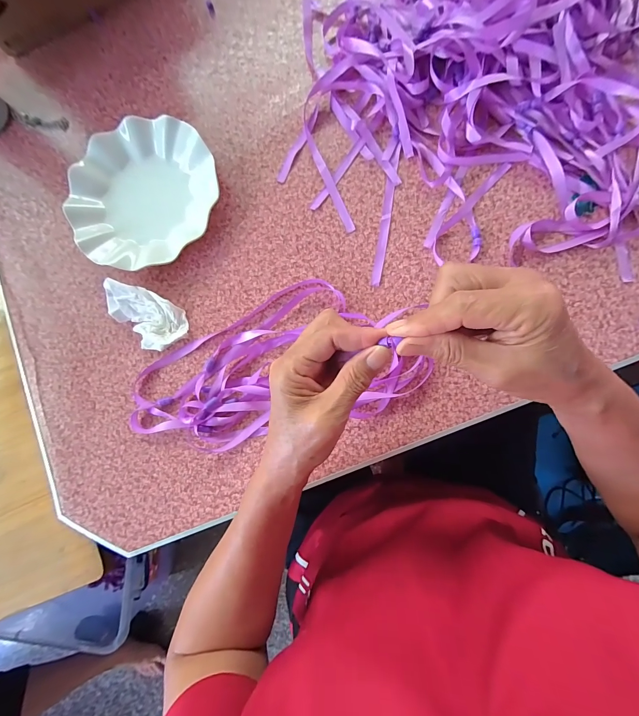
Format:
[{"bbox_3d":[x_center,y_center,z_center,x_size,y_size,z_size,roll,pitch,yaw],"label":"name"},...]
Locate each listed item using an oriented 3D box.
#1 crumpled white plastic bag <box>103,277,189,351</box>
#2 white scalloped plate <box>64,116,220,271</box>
[{"bbox_3d":[-0.205,-0.049,0.371,0.095,0.029,0.058,33,88,8],"label":"crumpled white plastic bag"},{"bbox_3d":[-0.212,-0.194,0.387,0.168,0.027,0.179,-1,84,5],"label":"white scalloped plate"}]

